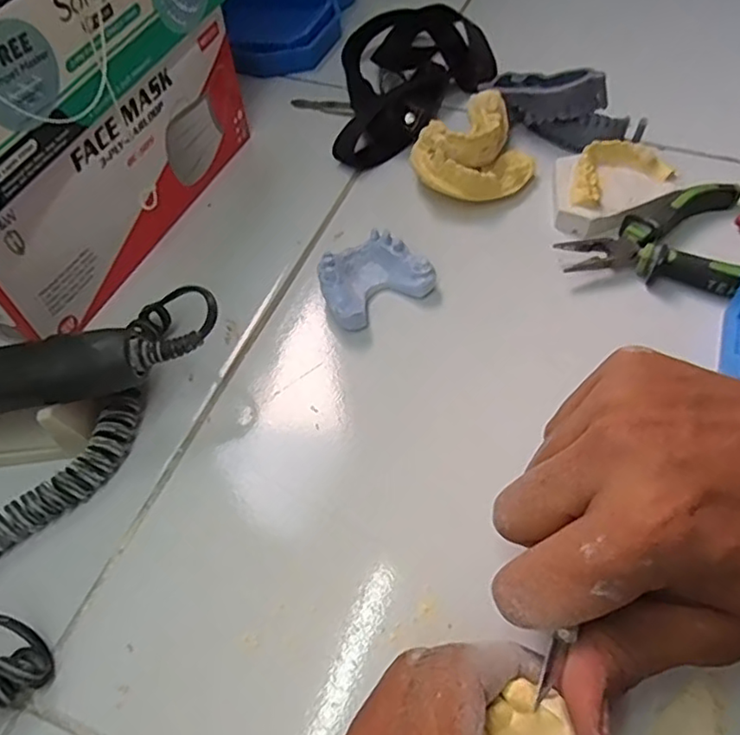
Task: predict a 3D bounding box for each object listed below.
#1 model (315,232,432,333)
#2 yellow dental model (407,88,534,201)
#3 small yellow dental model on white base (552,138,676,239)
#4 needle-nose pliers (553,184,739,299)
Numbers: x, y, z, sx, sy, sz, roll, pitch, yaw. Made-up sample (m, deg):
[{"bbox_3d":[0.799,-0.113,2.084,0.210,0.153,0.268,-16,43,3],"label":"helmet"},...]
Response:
[{"bbox_3d":[0.000,-0.046,0.325,0.056,0.022,0.044,-29,59,-16],"label":"model"},{"bbox_3d":[0.059,-0.131,0.369,0.069,0.033,0.070,-1,55,2],"label":"yellow dental model"},{"bbox_3d":[0.136,-0.104,0.353,0.066,0.021,0.054,-13,55,-6],"label":"small yellow dental model on white base"},{"bbox_3d":[0.159,-0.062,0.327,0.108,0.018,0.074,-10,55,-4],"label":"needle-nose pliers"}]

